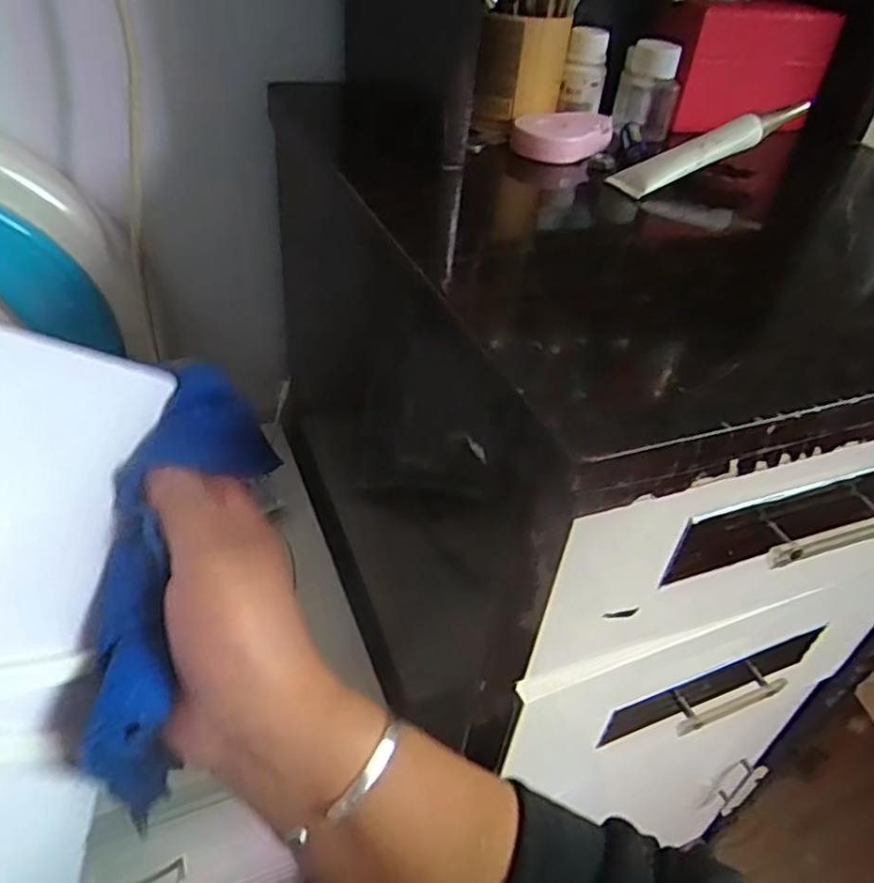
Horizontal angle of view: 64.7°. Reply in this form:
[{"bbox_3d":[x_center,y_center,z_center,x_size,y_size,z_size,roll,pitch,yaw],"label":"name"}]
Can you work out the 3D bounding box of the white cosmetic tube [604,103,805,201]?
[{"bbox_3d":[0.158,-0.169,0.394,0.126,0.010,0.026,-27,49,-12],"label":"white cosmetic tube"}]

